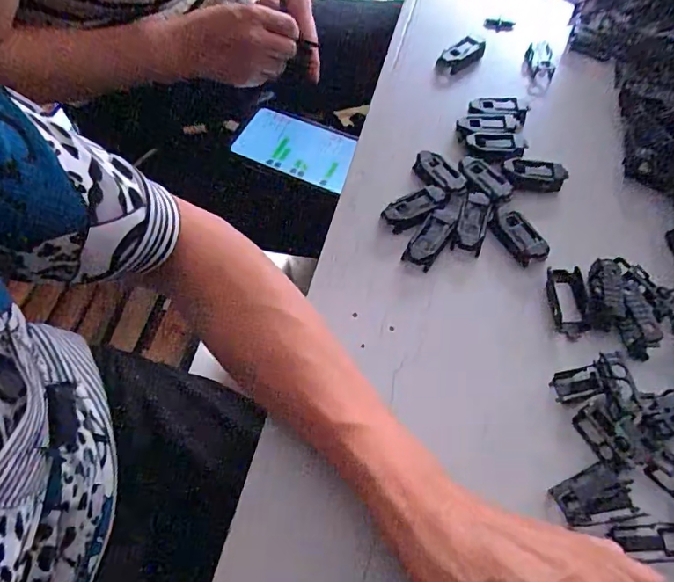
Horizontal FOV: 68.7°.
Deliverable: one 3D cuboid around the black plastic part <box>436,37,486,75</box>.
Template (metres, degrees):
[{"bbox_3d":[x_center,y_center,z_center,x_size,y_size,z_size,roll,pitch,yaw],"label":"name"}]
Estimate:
[{"bbox_3d":[0.119,-0.222,0.466,0.047,0.015,0.022,-28,62,2],"label":"black plastic part"}]

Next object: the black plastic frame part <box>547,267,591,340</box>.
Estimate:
[{"bbox_3d":[0.160,0.009,0.339,0.023,0.005,0.052,1,61,4],"label":"black plastic frame part"}]

